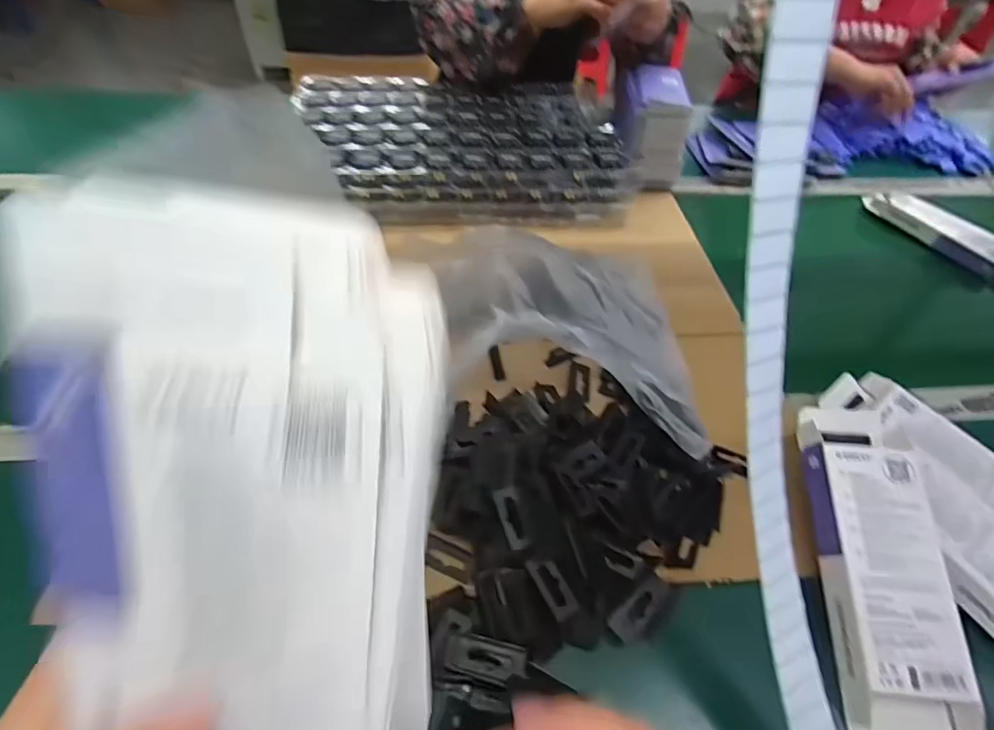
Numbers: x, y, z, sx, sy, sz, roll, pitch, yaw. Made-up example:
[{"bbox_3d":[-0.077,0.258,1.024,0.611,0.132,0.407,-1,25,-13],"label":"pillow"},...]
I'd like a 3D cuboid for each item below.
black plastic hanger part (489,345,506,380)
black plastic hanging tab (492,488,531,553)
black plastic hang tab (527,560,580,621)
[{"bbox_3d":[0.000,-0.002,0.523,0.011,0.004,0.049,-5,50,-9],"label":"black plastic hanger part"},{"bbox_3d":[0.012,0.118,0.382,0.018,0.004,0.047,-12,65,-14],"label":"black plastic hanging tab"},{"bbox_3d":[0.041,0.162,0.363,0.021,0.004,0.046,-25,77,-30],"label":"black plastic hang tab"}]

